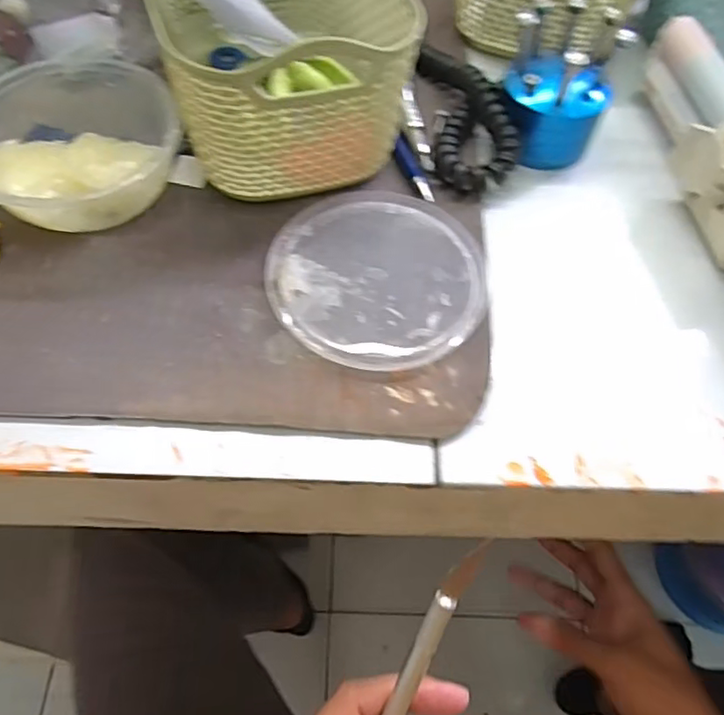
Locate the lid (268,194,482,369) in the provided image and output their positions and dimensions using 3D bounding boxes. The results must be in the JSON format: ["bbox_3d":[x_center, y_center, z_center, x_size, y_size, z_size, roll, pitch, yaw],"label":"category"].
[{"bbox_3d":[0.008,-0.042,0.301,0.102,0.004,0.102,1,62,-3],"label":"lid"}]

